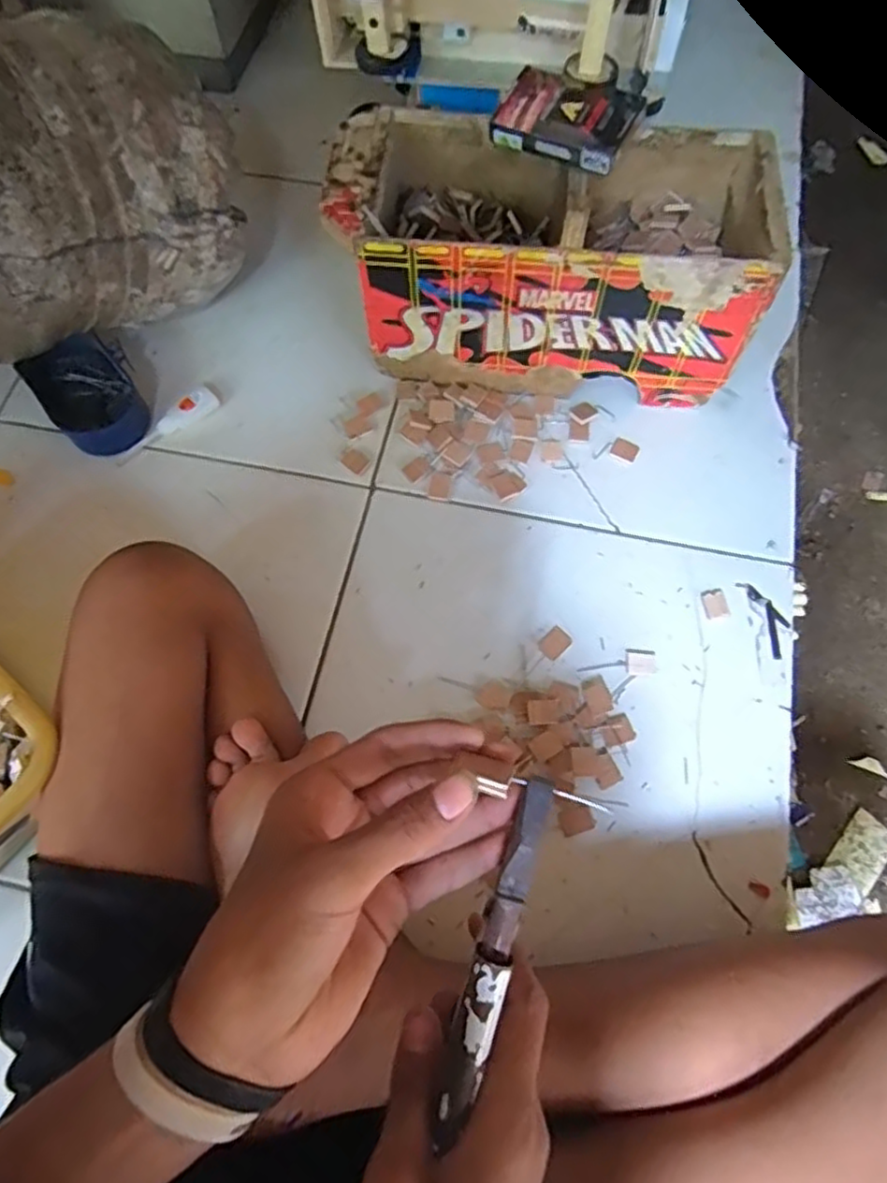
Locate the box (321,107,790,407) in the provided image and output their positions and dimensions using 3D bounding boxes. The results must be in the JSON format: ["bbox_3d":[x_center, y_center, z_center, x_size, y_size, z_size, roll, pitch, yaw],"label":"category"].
[{"bbox_3d":[0.093,-0.304,0.625,0.354,0.178,0.161,5,69,4],"label":"box"}]

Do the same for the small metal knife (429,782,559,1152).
[{"bbox_3d":[0.020,0.145,0.269,0.014,0.015,0.143,16,91,8],"label":"small metal knife"}]

